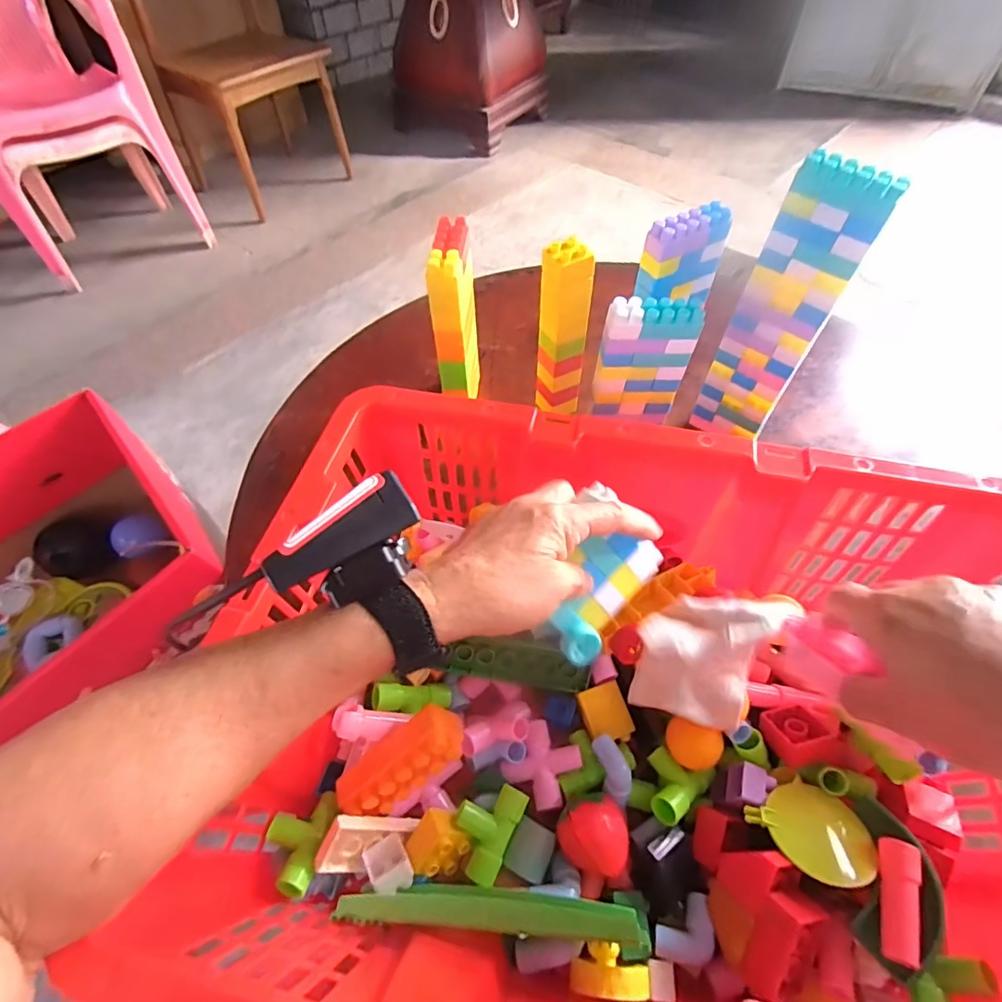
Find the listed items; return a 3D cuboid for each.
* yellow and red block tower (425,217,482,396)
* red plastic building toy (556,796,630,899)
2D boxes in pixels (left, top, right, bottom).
[{"bbox_3d":[-0.045,-0.175,0.543,0.029,0.195,0.088,6,55,5],"label":"yellow and red block tower"},{"bbox_3d":[0.062,0.221,0.333,0.042,0.032,0.044,-25,59,-16],"label":"red plastic building toy"}]

